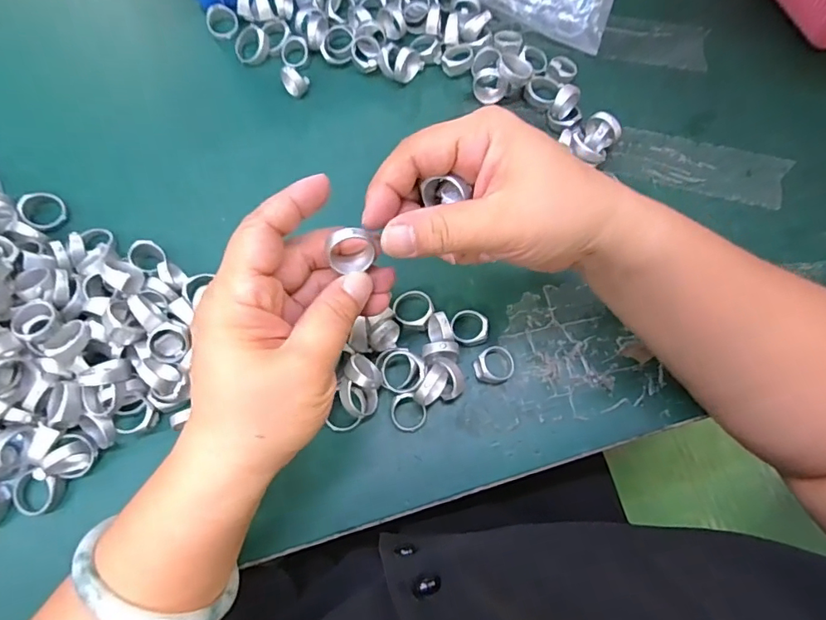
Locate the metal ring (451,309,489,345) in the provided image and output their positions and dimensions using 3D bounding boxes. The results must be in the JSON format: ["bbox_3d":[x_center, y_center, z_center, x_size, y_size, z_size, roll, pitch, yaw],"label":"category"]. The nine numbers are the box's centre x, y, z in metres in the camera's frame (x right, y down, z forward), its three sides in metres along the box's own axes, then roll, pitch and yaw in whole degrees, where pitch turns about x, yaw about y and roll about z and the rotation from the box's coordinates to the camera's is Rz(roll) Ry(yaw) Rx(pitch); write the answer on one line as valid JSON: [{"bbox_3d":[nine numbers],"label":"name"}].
[{"bbox_3d":[0.036,0.011,0.313,0.022,0.012,0.022,0,72,0],"label":"metal ring"}]

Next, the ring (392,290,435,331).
[{"bbox_3d":[0.000,0.000,0.316,0.026,0.012,0.024,0,72,0],"label":"ring"}]

